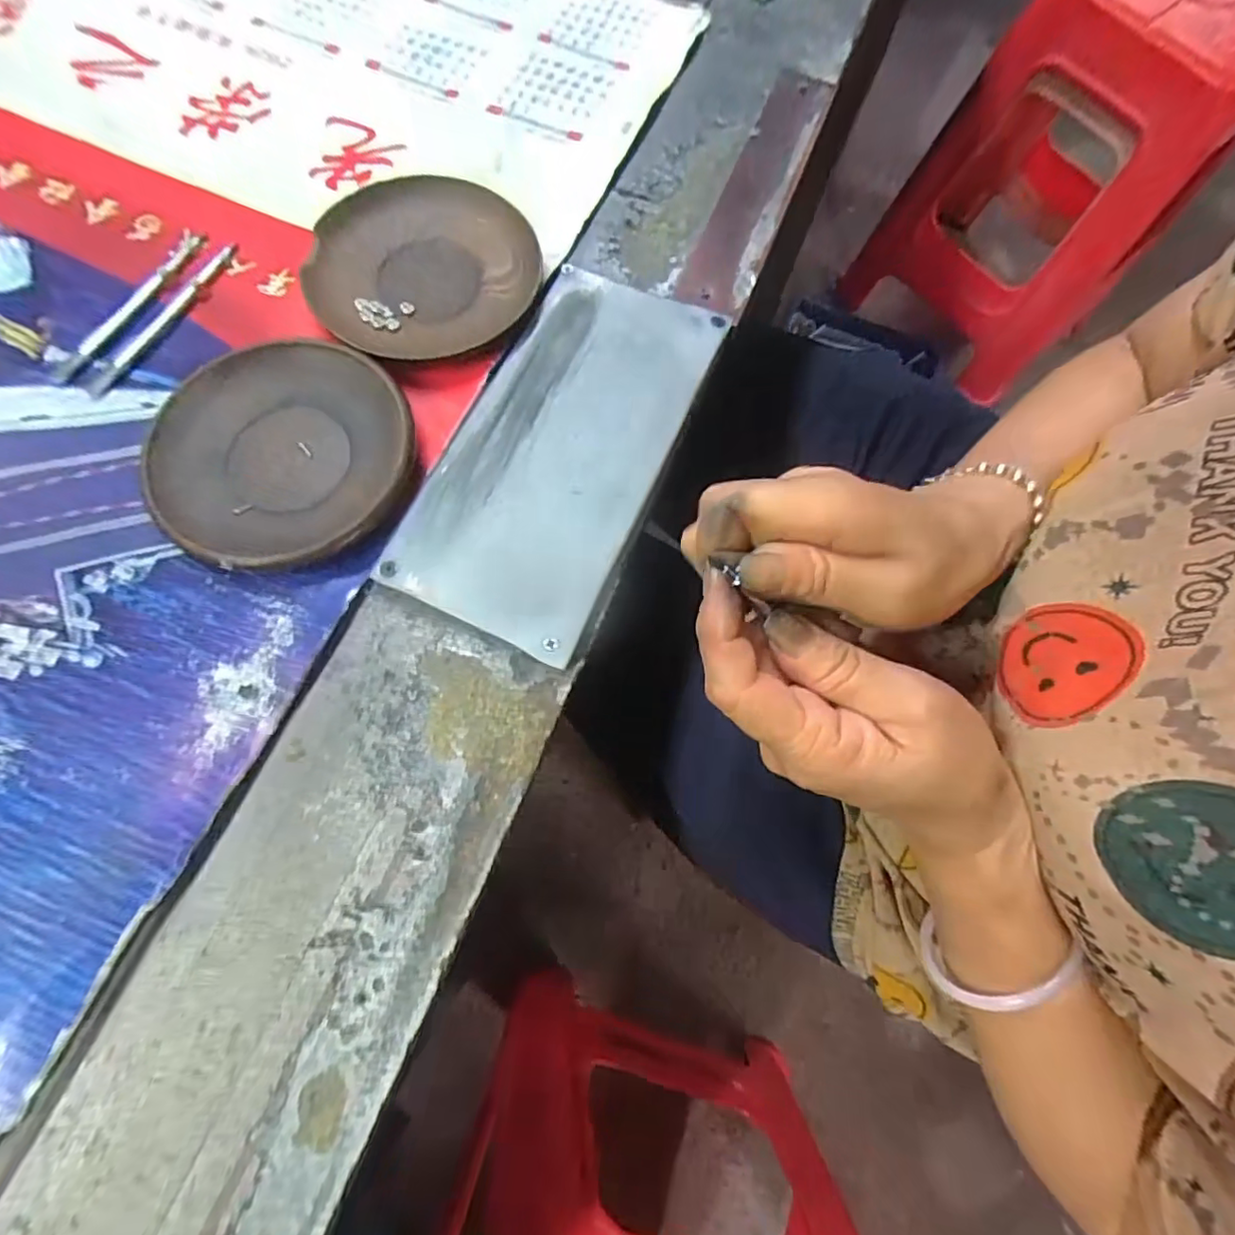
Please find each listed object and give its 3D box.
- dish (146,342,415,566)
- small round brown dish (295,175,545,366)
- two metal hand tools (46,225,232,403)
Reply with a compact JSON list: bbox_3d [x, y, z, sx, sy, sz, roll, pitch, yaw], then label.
[{"bbox_3d":[-0.150,-0.075,0.270,0.110,0.015,0.107,1,72,-2],"label":"dish"},{"bbox_3d":[-0.101,-0.184,0.308,0.115,0.015,0.111,1,72,-2],"label":"small round brown dish"},{"bbox_3d":[-0.236,-0.156,0.297,0.032,0.007,0.105,25,73,6],"label":"two metal hand tools"}]

